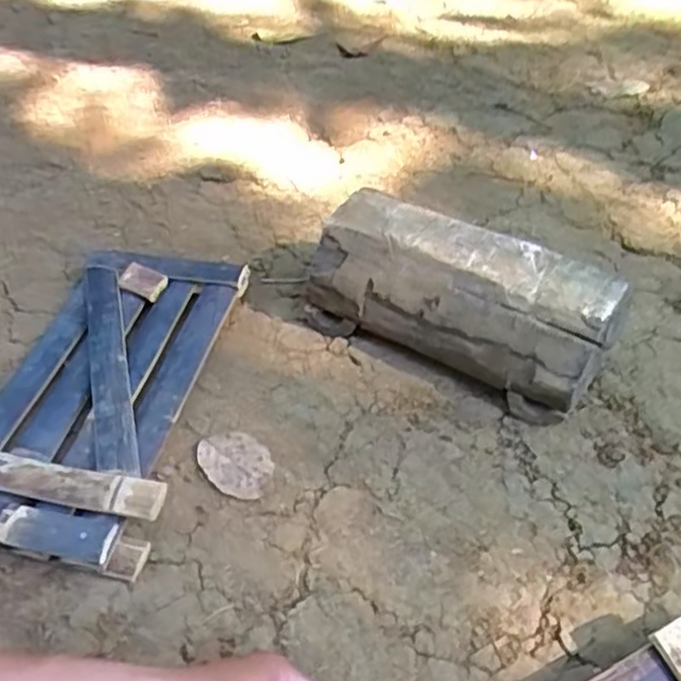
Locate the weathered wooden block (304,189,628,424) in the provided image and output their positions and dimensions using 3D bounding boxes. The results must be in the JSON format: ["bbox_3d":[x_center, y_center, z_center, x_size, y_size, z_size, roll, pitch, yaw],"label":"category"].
[{"bbox_3d":[0.117,-0.037,0.671,0.276,0.121,0.108,24,52,21],"label":"weathered wooden block"}]

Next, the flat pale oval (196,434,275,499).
[{"bbox_3d":[-0.095,0.111,0.618,0.079,0.008,0.055,32,55,26],"label":"flat pale oval"}]

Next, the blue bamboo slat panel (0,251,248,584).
[{"bbox_3d":[-0.232,0.041,0.665,0.225,0.043,0.350,10,48,9],"label":"blue bamboo slat panel"}]

